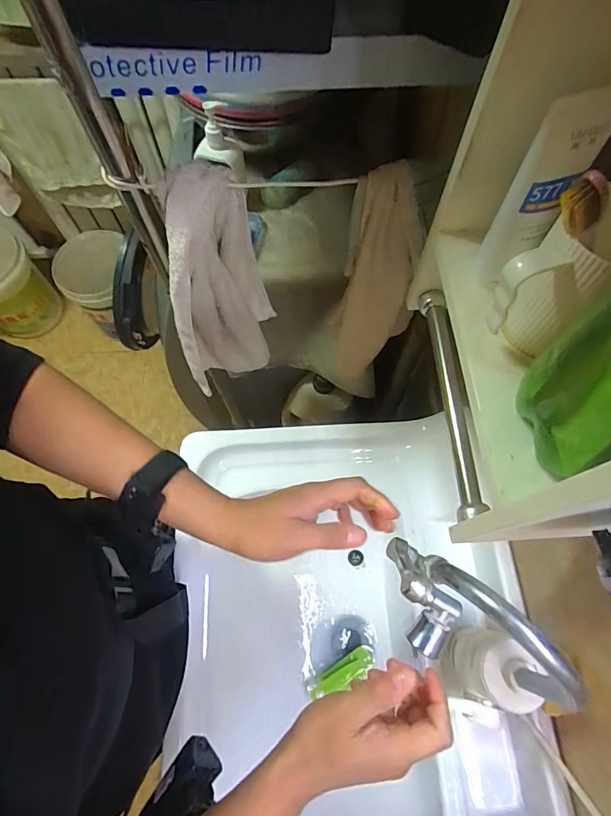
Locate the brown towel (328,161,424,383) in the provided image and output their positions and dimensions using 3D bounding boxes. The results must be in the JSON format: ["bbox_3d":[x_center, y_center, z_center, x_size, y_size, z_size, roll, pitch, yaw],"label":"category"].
[{"bbox_3d":[0.092,-0.150,0.595,0.079,0.355,0.093,-31,70,-12],"label":"brown towel"}]

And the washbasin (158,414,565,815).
[{"bbox_3d":[0.051,0.431,0.580,0.449,0.212,0.804,-4,67,-1],"label":"washbasin"}]

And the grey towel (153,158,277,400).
[{"bbox_3d":[-0.125,-0.156,0.594,0.157,0.370,0.060,-26,69,-10],"label":"grey towel"}]

